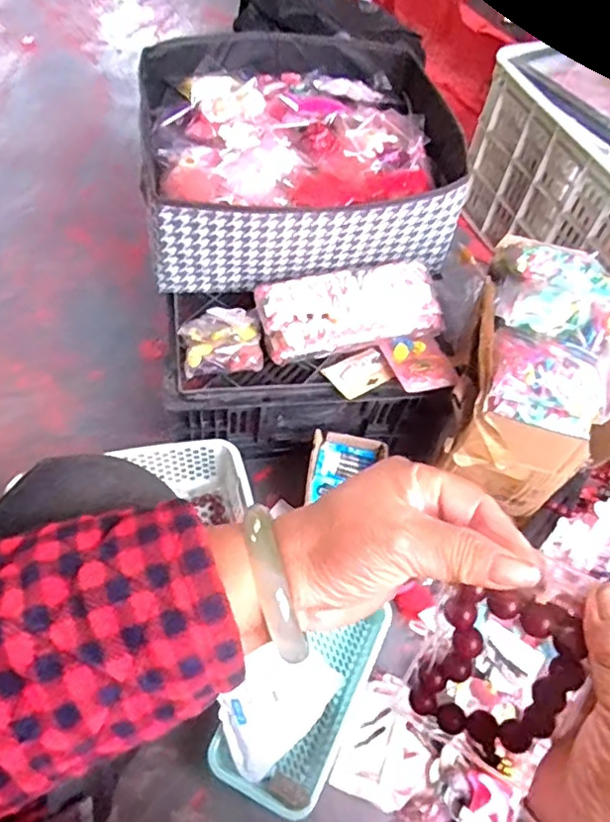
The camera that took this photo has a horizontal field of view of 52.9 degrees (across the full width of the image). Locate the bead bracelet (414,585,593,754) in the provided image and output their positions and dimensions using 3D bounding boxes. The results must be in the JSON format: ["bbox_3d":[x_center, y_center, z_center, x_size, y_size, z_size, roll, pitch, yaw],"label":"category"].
[{"bbox_3d":[0.087,0.119,0.279,0.060,0.084,0.008,23,24,20],"label":"bead bracelet"}]

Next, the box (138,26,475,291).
[{"bbox_3d":[-0.010,-0.353,0.859,0.405,0.144,0.371,-3,59,-9],"label":"box"}]

